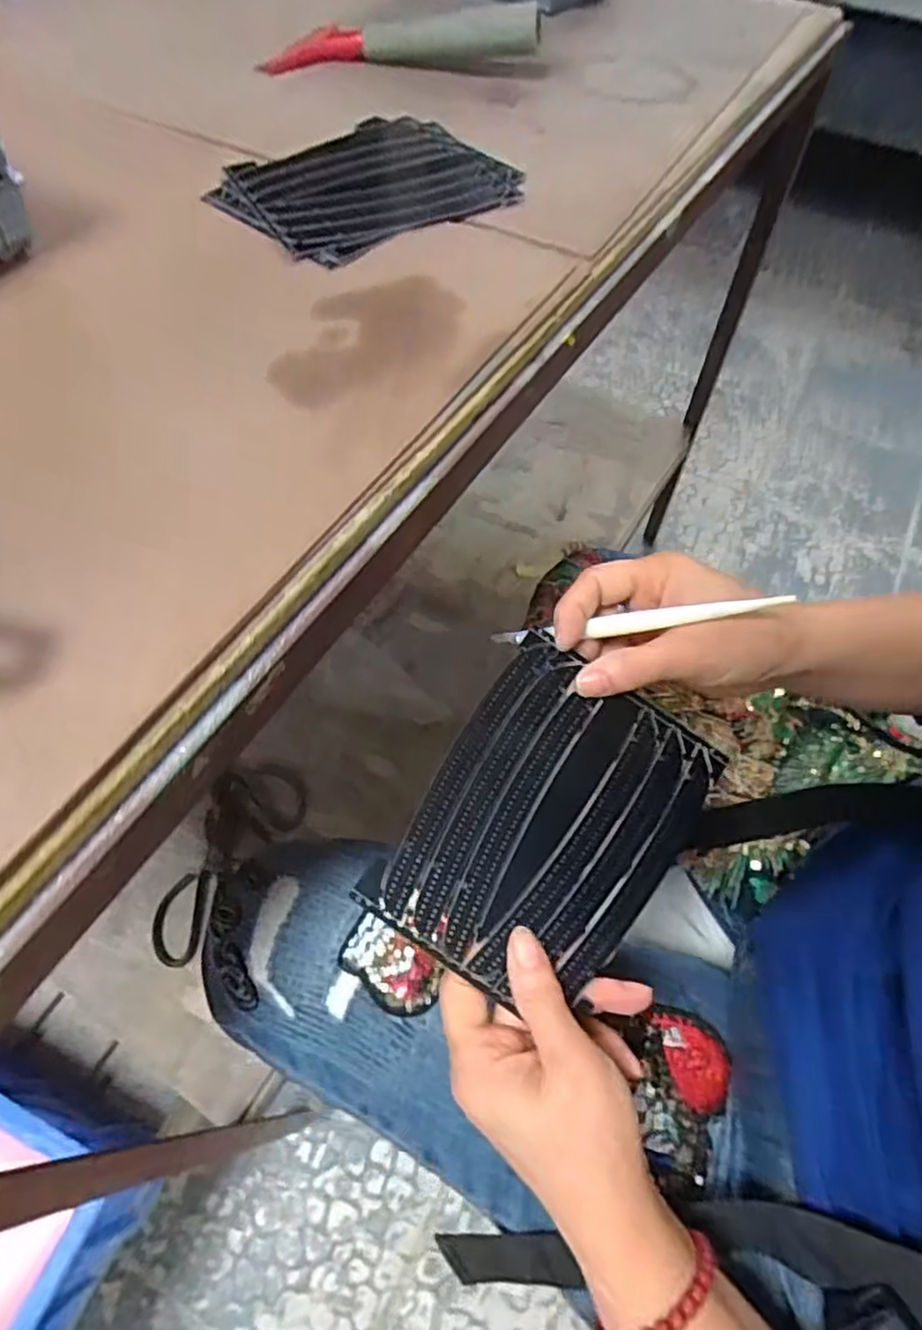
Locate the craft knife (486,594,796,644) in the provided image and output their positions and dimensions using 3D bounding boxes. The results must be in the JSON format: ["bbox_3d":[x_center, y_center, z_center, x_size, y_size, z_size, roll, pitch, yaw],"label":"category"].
[{"bbox_3d":[0.079,-0.021,0.334,0.136,0.009,0.008,-6,58,27],"label":"craft knife"}]

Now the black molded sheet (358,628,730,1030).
[{"bbox_3d":[0.043,0.077,0.325,0.119,0.007,0.153,35,75,1],"label":"black molded sheet"}]

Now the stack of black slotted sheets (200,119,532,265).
[{"bbox_3d":[-0.062,-0.318,0.445,0.175,0.011,0.137,-31,65,-17],"label":"stack of black slotted sheets"}]

